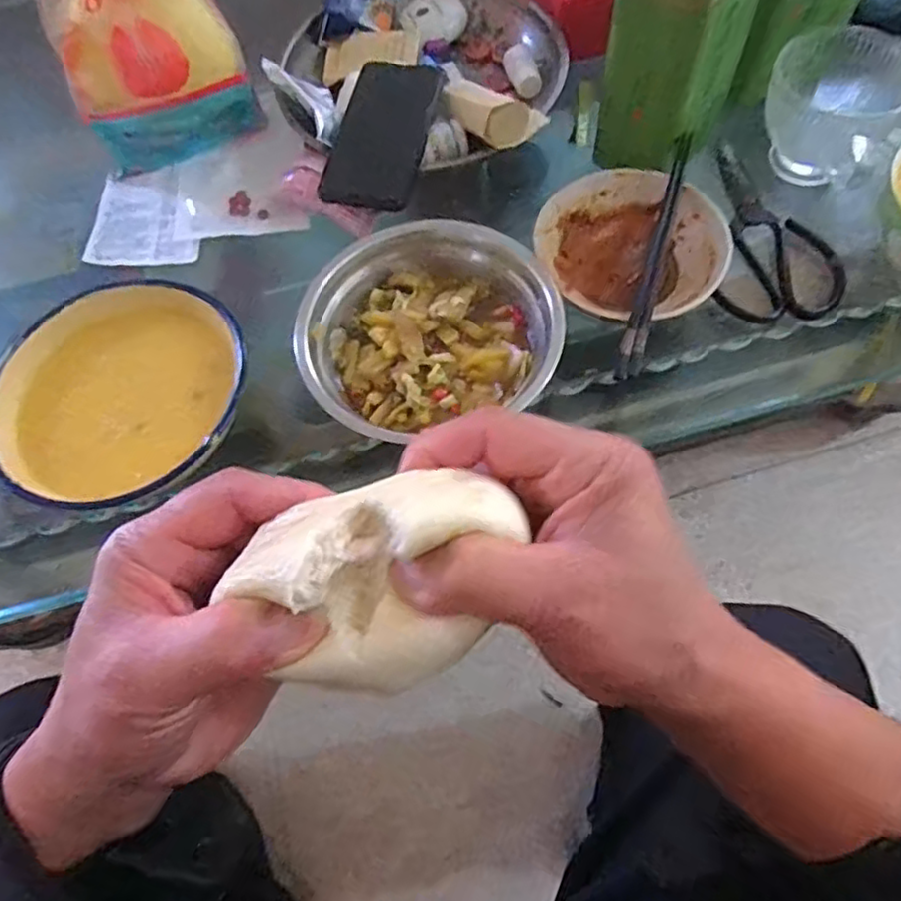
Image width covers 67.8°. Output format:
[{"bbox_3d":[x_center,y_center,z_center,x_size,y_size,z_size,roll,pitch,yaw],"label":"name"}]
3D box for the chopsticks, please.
[{"bbox_3d":[0.150,-0.149,0.485,0.015,0.019,0.221,15,66,10],"label":"chopsticks"}]

